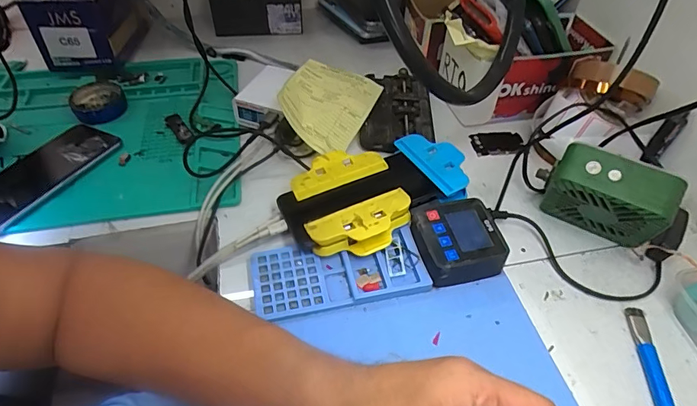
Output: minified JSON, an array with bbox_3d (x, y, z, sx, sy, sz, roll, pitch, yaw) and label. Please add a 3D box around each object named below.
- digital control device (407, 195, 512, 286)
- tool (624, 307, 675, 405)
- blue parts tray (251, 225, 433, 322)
[{"bbox_3d":[0.096,0.035,0.398,0.071,0.038,0.072,-8,48,-10],"label":"digital control device"},{"bbox_3d":[0.236,0.143,0.328,0.017,0.009,0.138,8,47,5],"label":"tool"},{"bbox_3d":[-0.009,0.061,0.382,0.148,0.016,0.066,-6,47,-9],"label":"blue parts tray"}]

